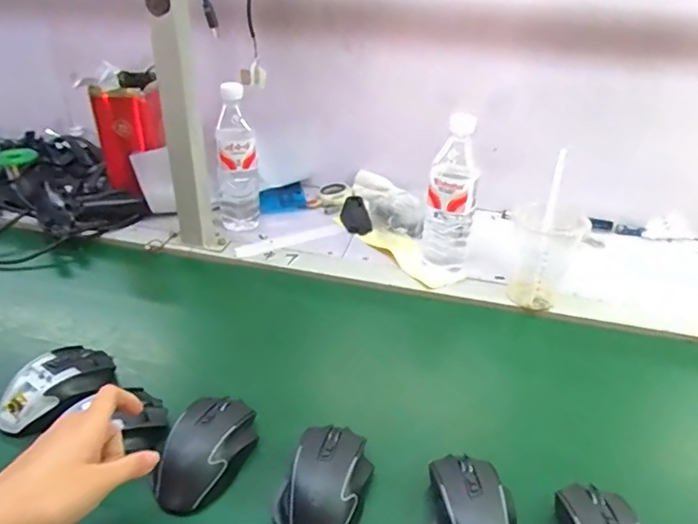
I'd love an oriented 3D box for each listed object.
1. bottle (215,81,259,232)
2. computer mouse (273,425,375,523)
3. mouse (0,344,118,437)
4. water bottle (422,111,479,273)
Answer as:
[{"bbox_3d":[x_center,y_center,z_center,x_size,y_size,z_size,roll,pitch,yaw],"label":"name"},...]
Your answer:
[{"bbox_3d":[-0.176,-0.156,0.849,0.062,0.228,0.075,-4,34,-9],"label":"bottle"},{"bbox_3d":[-0.022,0.192,0.483,0.078,0.034,0.116,12,35,15],"label":"computer mouse"},{"bbox_3d":[-0.306,0.135,0.574,0.072,0.052,0.118,22,38,28],"label":"mouse"},{"bbox_3d":[0.137,-0.078,0.741,0.061,0.227,0.056,13,35,16],"label":"water bottle"}]

